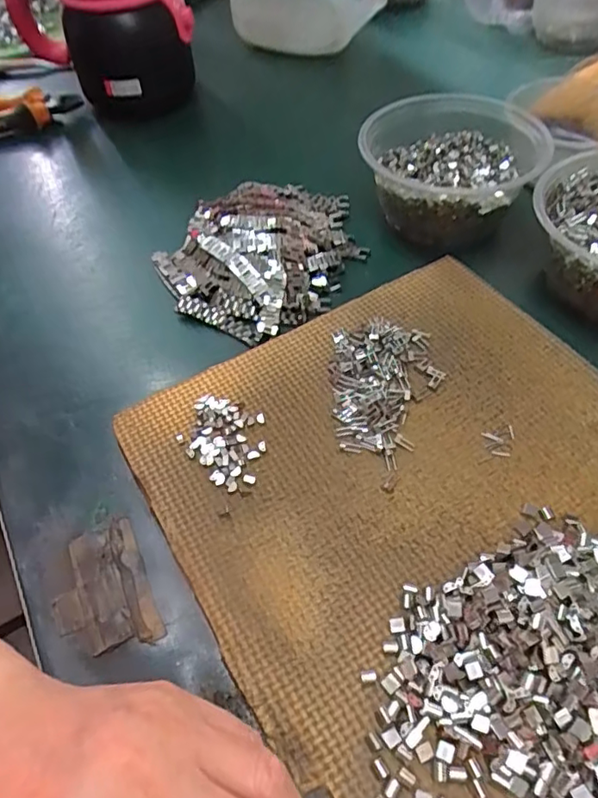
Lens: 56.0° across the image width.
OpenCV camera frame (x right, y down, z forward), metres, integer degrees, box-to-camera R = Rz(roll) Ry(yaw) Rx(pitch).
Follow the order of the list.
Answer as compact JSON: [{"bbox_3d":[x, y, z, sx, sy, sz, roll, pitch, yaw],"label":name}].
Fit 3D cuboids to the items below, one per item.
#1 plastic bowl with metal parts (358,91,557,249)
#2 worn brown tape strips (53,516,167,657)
[{"bbox_3d":[0.120,-0.181,0.437,0.127,0.056,0.131,-3,52,3],"label":"plastic bowl with metal parts"},{"bbox_3d":[-0.098,0.095,0.279,0.045,0.006,0.067,-23,54,-12],"label":"worn brown tape strips"}]

